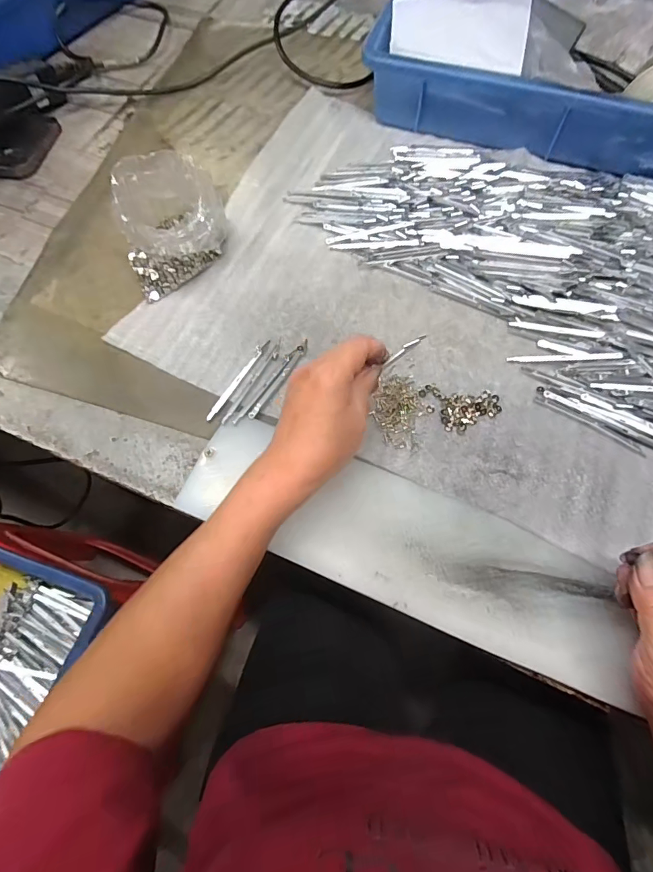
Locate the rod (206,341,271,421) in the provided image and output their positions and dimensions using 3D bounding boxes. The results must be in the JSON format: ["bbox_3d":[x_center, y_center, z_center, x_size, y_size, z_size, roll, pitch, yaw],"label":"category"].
[{"bbox_3d":[-0.079,-0.052,0.398,0.008,0.006,0.093,28,71,12],"label":"rod"}]

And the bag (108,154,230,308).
[{"bbox_3d":[-0.150,-0.207,0.422,0.105,0.079,0.092,-27,68,-11],"label":"bag"}]

